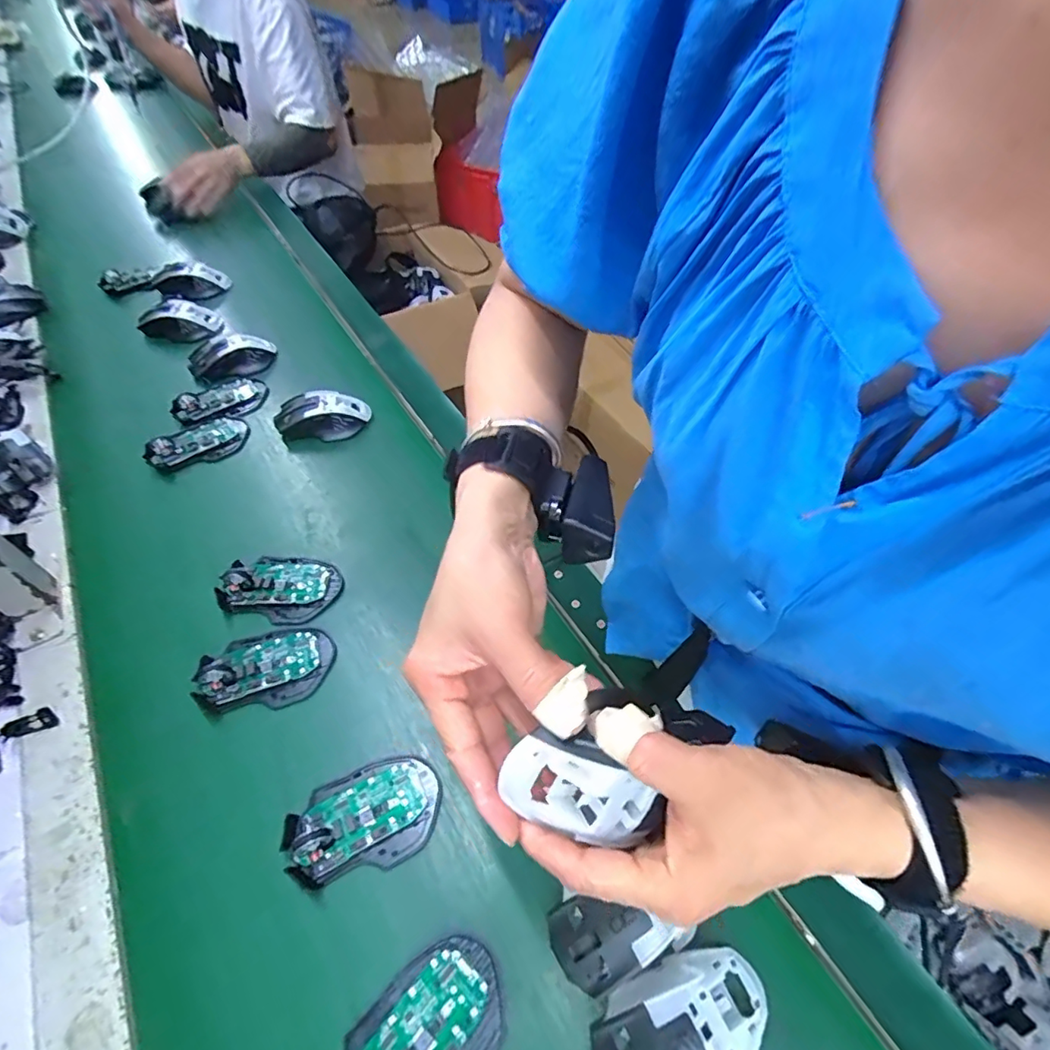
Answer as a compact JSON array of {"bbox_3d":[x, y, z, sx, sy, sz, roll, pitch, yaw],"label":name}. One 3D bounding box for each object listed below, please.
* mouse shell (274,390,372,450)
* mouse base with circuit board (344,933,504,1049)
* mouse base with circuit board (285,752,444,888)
[{"bbox_3d":[-0.259,-0.139,0.678,0.118,0.037,0.066,-9,53,-7],"label":"mouse shell"},{"bbox_3d":[-0.065,0.316,0.327,0.110,0.026,0.070,-33,59,-24],"label":"mouse base with circuit board"},{"bbox_3d":[-0.123,0.219,0.406,0.113,0.025,0.073,-15,53,-13],"label":"mouse base with circuit board"}]

